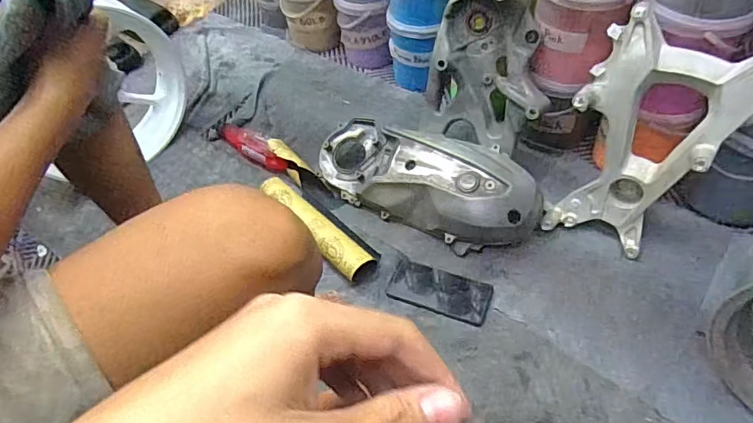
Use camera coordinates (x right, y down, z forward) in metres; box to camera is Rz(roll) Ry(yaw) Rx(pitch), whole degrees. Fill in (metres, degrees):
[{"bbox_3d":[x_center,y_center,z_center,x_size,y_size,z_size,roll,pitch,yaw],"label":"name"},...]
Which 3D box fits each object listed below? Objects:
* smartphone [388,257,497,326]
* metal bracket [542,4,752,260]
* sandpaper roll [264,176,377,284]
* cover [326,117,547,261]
[{"bbox_3d":[0.106,0.135,0.842,0.167,0.008,0.079,16,54,16],"label":"smartphone"},{"bbox_3d":[0.417,-0.103,0.776,0.235,0.363,0.080,26,34,22],"label":"metal bracket"},{"bbox_3d":[-0.118,0.027,0.913,0.061,0.052,0.284,-39,58,-24],"label":"sandpaper roll"},{"bbox_3d":[0.081,-0.059,0.913,0.424,0.127,0.151,25,57,22],"label":"cover"}]

